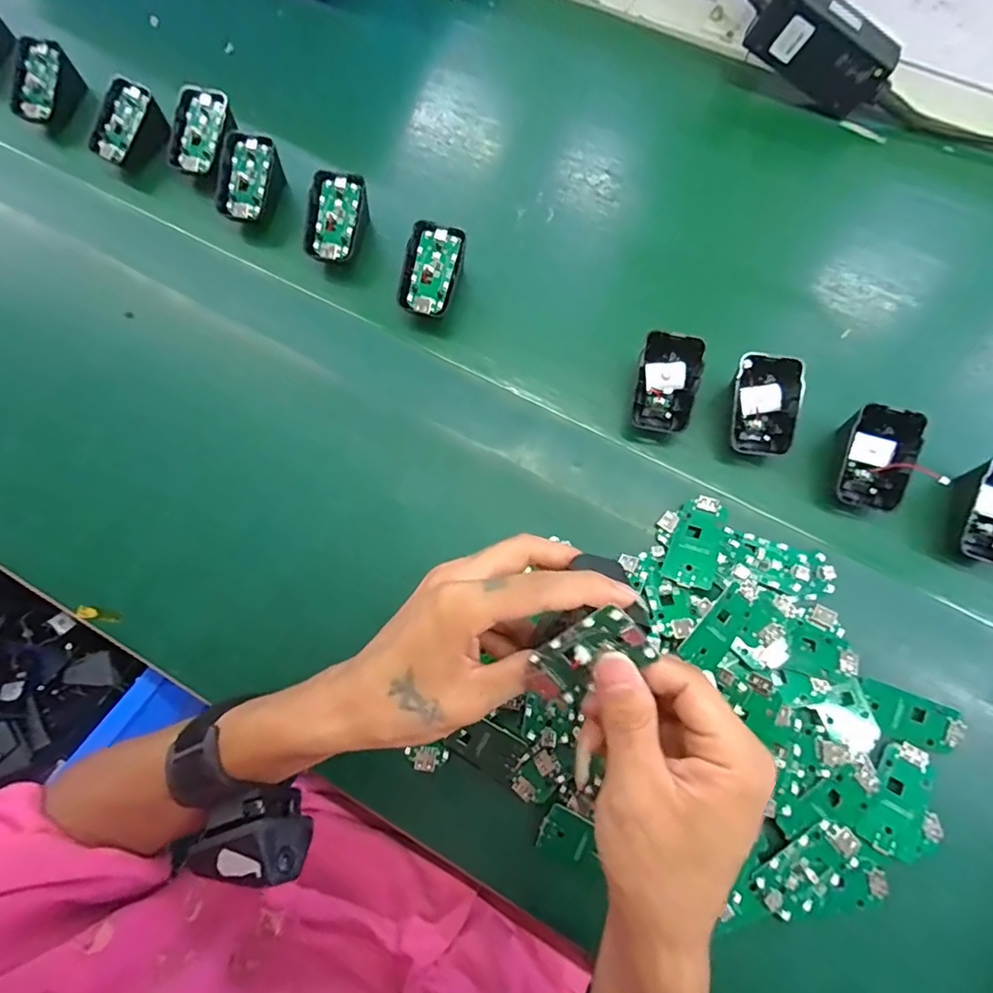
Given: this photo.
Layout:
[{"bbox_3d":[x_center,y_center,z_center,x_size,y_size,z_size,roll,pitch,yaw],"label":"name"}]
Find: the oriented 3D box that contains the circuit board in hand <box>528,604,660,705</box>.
[{"bbox_3d":[0.040,0.074,0.238,0.029,0.012,0.063,52,124,13],"label":"circuit board in hand"}]

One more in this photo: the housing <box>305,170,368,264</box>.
[{"bbox_3d":[-0.131,-0.224,0.432,0.045,0.042,0.068,13,75,6],"label":"housing"}]

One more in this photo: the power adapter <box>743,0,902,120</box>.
[{"bbox_3d":[0.273,-0.373,0.436,0.120,0.049,0.032,30,77,-8],"label":"power adapter"}]

